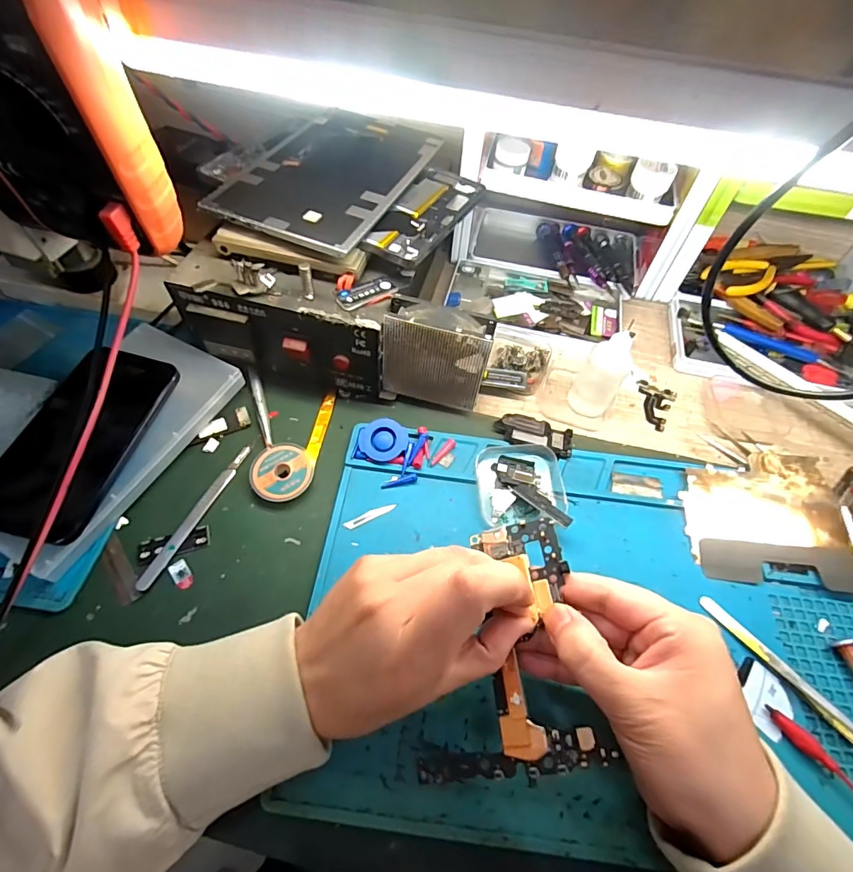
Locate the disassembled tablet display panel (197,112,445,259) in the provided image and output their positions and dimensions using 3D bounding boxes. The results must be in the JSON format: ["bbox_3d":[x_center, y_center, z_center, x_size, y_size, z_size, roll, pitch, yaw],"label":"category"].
[{"bbox_3d":[-0.078,-0.220,0.371,0.122,0.009,0.191,20,57,9],"label":"disassembled tablet display panel"}]

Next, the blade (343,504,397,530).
[{"bbox_3d":[-0.041,0.059,0.328,0.039,0.004,0.007,-23,74,-17],"label":"blade"}]

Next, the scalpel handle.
[{"bbox_3d":[-0.164,0.054,0.322,0.011,0.004,0.118,20,59,10],"label":"scalpel handle"}]

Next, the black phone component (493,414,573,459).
[{"bbox_3d":[0.090,-0.002,0.373,0.063,0.011,0.037,18,58,9],"label":"black phone component"}]

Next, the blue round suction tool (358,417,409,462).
[{"bbox_3d":[-0.034,0.005,0.354,0.035,0.015,0.035,1,57,-2],"label":"blue round suction tool"}]

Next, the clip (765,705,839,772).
[{"bbox_3d":[0.218,0.175,0.260,0.009,0.009,0.039,-32,64,-21],"label":"clip"}]

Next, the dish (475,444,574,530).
[{"bbox_3d":[0.071,0.037,0.338,0.061,0.016,0.066,1,57,-2],"label":"dish"}]

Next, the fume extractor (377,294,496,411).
[{"bbox_3d":[0.006,-0.061,0.357,0.081,0.086,0.031,8,57,3],"label":"fume extractor"}]

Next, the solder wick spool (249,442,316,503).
[{"bbox_3d":[-0.109,0.028,0.338,0.043,0.014,0.044,1,57,-2],"label":"solder wick spool"}]

